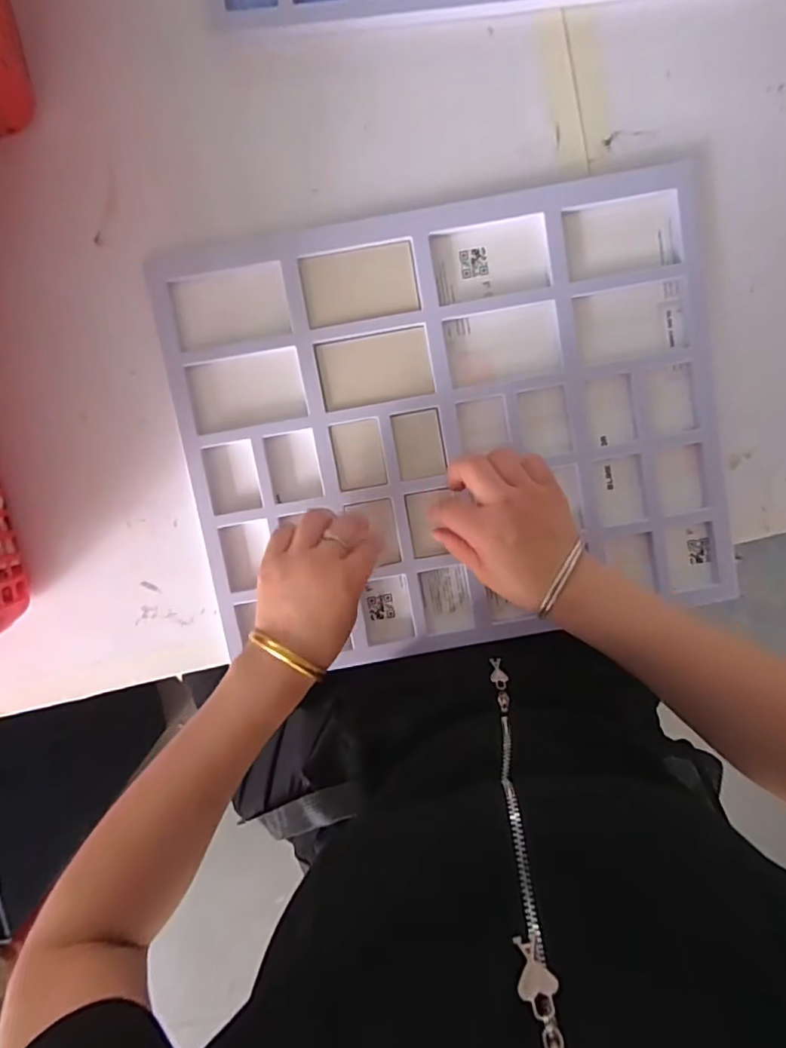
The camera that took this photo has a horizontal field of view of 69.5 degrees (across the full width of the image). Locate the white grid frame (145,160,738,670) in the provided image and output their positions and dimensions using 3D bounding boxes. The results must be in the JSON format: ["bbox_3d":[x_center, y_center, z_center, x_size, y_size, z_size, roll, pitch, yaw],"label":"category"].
[{"bbox_3d":[0.048,-0.073,0.461,0.421,0.023,0.343,-10,98,1],"label":"white grid frame"}]

